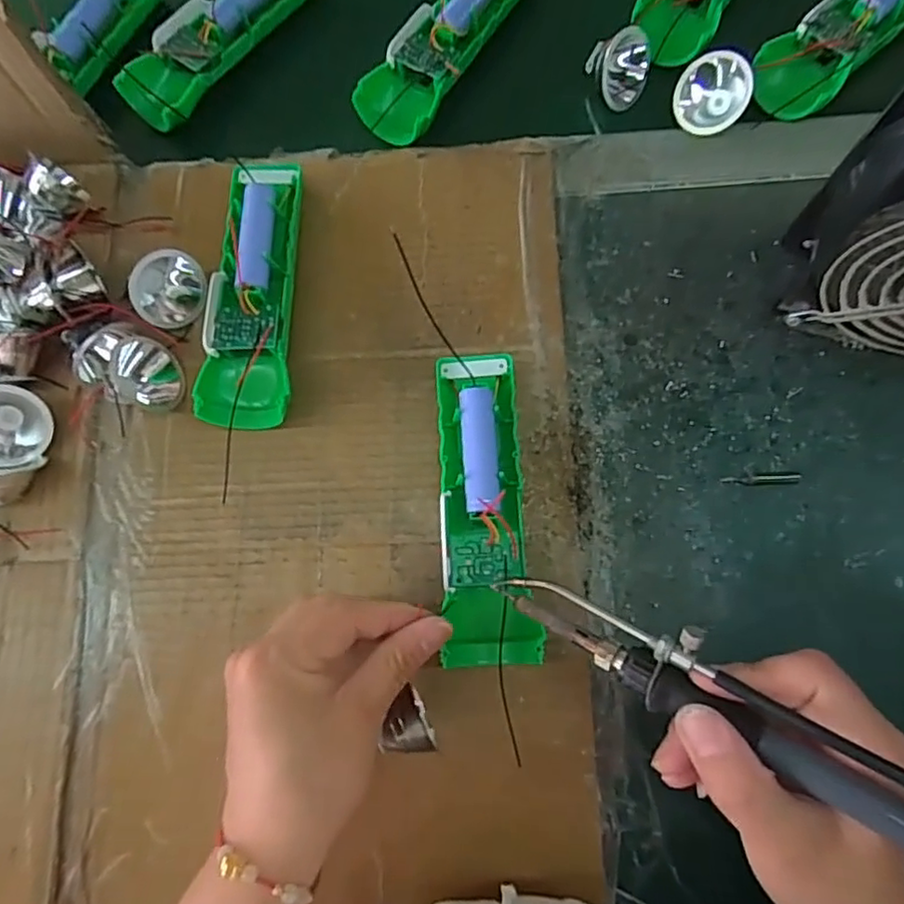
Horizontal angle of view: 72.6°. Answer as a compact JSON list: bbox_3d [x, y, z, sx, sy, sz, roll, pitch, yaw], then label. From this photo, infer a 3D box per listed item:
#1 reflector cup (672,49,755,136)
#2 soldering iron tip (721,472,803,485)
[{"bbox_3d":[0.155,-0.214,0.366,0.041,0.042,0.031,24,37,4],"label":"reflector cup"},{"bbox_3d":[0.165,0.014,0.327,0.038,0.005,0.007,0,79,1],"label":"soldering iron tip"}]

